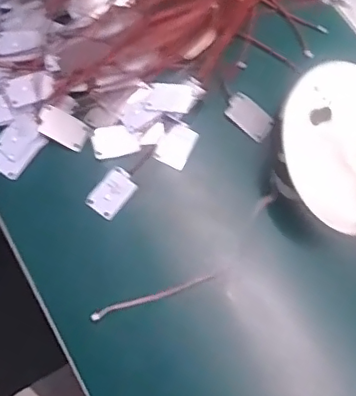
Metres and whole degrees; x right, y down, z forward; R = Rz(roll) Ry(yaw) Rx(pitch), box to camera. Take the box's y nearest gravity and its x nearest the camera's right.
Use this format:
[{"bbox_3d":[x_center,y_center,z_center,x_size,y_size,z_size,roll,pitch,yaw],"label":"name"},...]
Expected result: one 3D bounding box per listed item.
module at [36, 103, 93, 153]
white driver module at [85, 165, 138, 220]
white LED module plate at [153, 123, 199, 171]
[{"bbox_3d":[-0.094,-0.057,0.464,0.025,0.045,0.005,-60,35,1],"label":"module"},{"bbox_3d":[-0.052,-0.004,0.453,0.028,0.007,0.040,37,73,11],"label":"white driver module"},{"bbox_3d":[-0.002,-0.043,0.471,0.028,0.004,0.035,24,85,6],"label":"white LED module plate"}]

